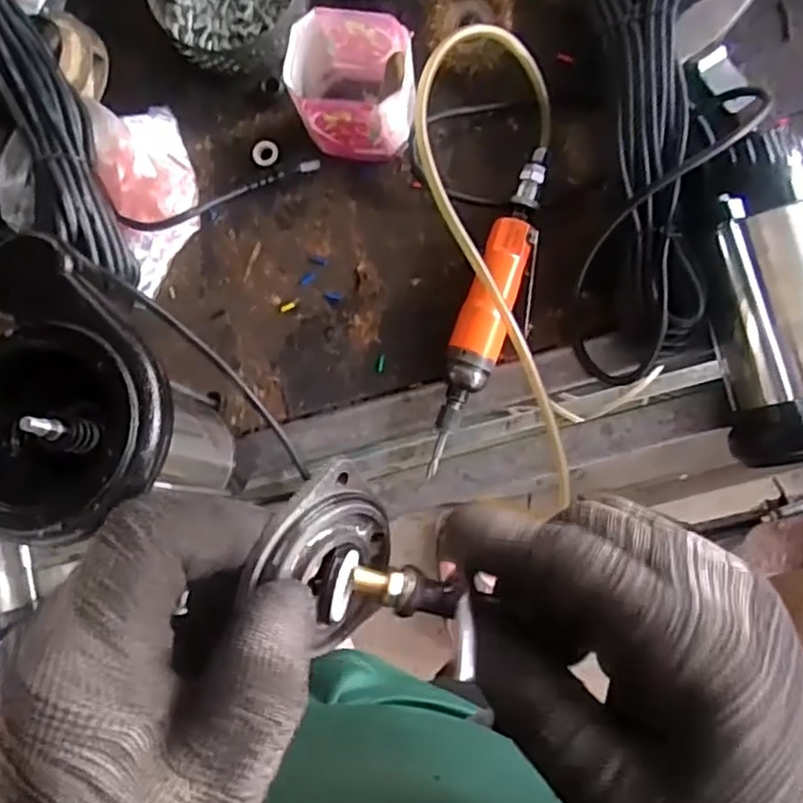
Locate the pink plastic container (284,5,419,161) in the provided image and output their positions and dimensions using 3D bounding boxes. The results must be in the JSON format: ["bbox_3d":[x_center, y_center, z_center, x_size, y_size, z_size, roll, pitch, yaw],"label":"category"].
[{"bbox_3d":[-0.040,-0.251,0.567,0.084,0.099,0.083,13,86,5],"label":"pink plastic container"}]

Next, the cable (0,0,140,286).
[{"bbox_3d":[-0.308,-0.241,0.559,0.084,0.039,0.330,-35,85,3],"label":"cable"}]

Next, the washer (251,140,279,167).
[{"bbox_3d":[-0.121,-0.220,0.618,0.023,0.010,0.024,7,86,5],"label":"washer"}]

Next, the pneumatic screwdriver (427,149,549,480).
[{"bbox_3d":[0.074,-0.073,0.573,0.048,0.040,0.278,21,87,5],"label":"pneumatic screwdriver"}]

